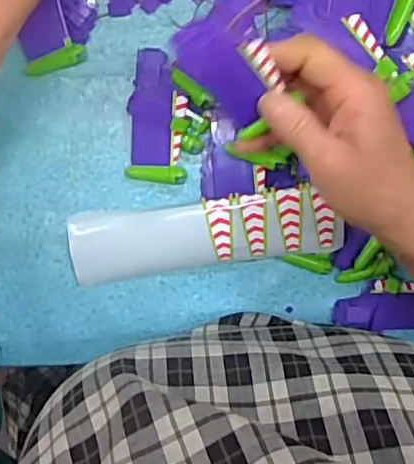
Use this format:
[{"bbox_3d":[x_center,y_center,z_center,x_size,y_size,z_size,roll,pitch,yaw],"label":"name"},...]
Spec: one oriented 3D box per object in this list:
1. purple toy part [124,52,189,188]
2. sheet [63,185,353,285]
[{"bbox_3d":[-0.035,-0.079,0.414,0.040,0.010,0.090,-1,109,-3],"label":"purple toy part"},{"bbox_3d":[-0.002,0.002,0.423,0.190,0.034,0.051,-8,97,-2],"label":"sheet"}]

